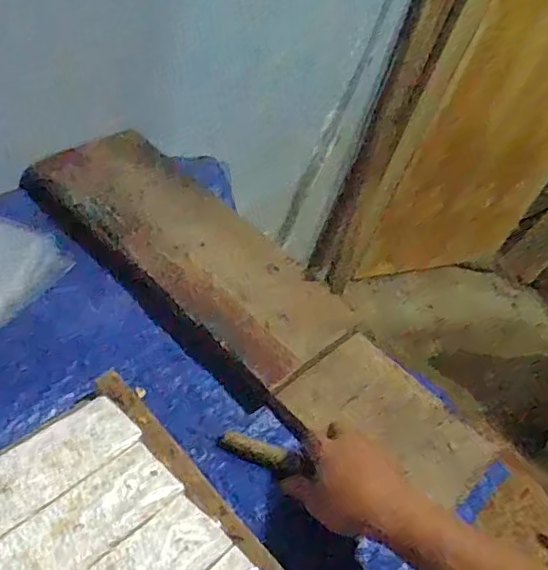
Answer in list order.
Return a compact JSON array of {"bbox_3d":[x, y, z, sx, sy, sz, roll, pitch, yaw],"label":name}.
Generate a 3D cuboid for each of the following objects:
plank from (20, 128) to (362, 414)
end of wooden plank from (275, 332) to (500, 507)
[{"bbox_3d":[-0.122,-0.051,0.781,0.216,0.055,0.481,-27,58,-37],"label":"plank"},{"bbox_3d":[0.133,0.158,0.662,0.145,0.020,0.209,-36,72,-29],"label":"end of wooden plank"}]

